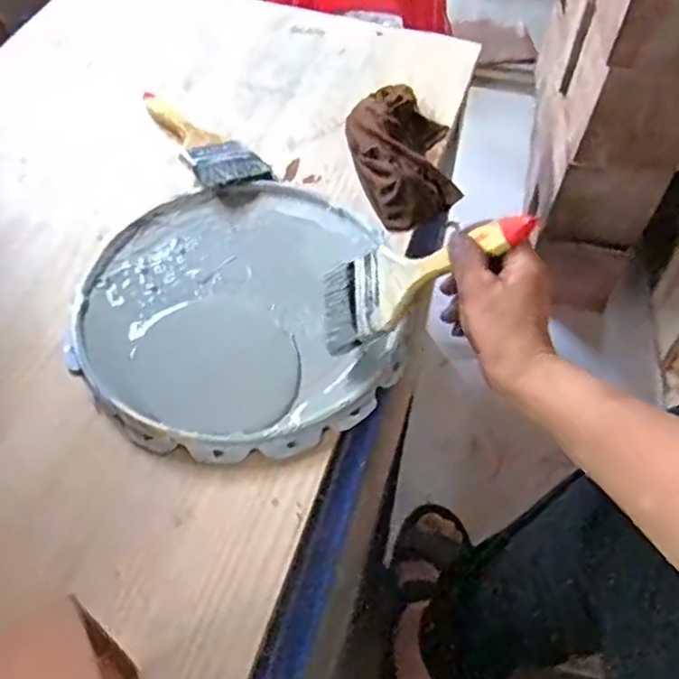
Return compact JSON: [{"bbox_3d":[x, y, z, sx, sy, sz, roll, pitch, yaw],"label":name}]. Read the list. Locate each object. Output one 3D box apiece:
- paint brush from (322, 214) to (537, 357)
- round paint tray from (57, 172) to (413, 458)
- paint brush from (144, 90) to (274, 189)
[{"bbox_3d":[0.055,-0.043,0.525,0.013,0.201,0.073,12,70,-41],"label":"paint brush"},{"bbox_3d":[-0.096,-0.028,0.633,0.278,0.021,0.283,1,55,-1],"label":"round paint tray"},{"bbox_3d":[-0.154,-0.227,0.751,0.071,0.024,0.192,-30,61,-20],"label":"paint brush"}]

